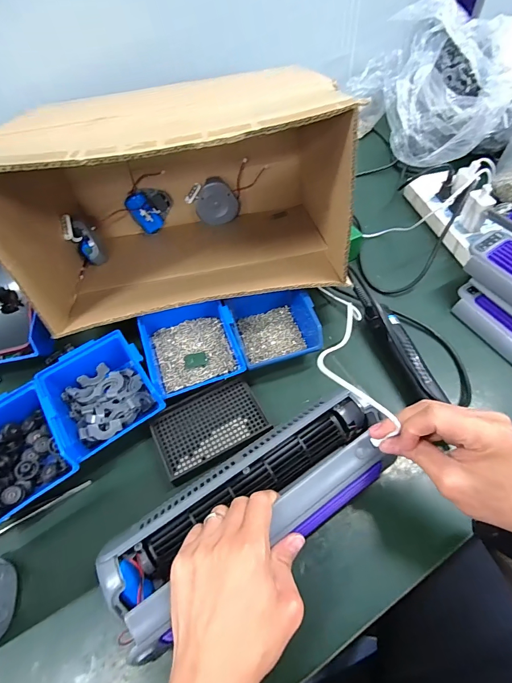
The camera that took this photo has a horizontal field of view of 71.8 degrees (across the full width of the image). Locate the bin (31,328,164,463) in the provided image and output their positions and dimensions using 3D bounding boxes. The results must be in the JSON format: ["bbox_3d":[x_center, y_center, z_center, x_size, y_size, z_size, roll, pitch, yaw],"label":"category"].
[{"bbox_3d":[-0.195,0.065,0.451,0.121,0.051,0.135,-32,59,-17],"label":"bin"}]

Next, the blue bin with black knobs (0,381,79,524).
[{"bbox_3d":[-0.287,0.131,0.424,0.116,0.067,0.149,-33,59,-17],"label":"blue bin with black knobs"}]

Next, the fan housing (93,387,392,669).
[{"bbox_3d":[0.007,0.154,0.346,0.303,0.046,0.100,-28,58,-13],"label":"fan housing"}]

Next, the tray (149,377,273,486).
[{"bbox_3d":[-0.057,0.107,0.448,0.132,0.017,0.089,-25,57,-13],"label":"tray"}]

